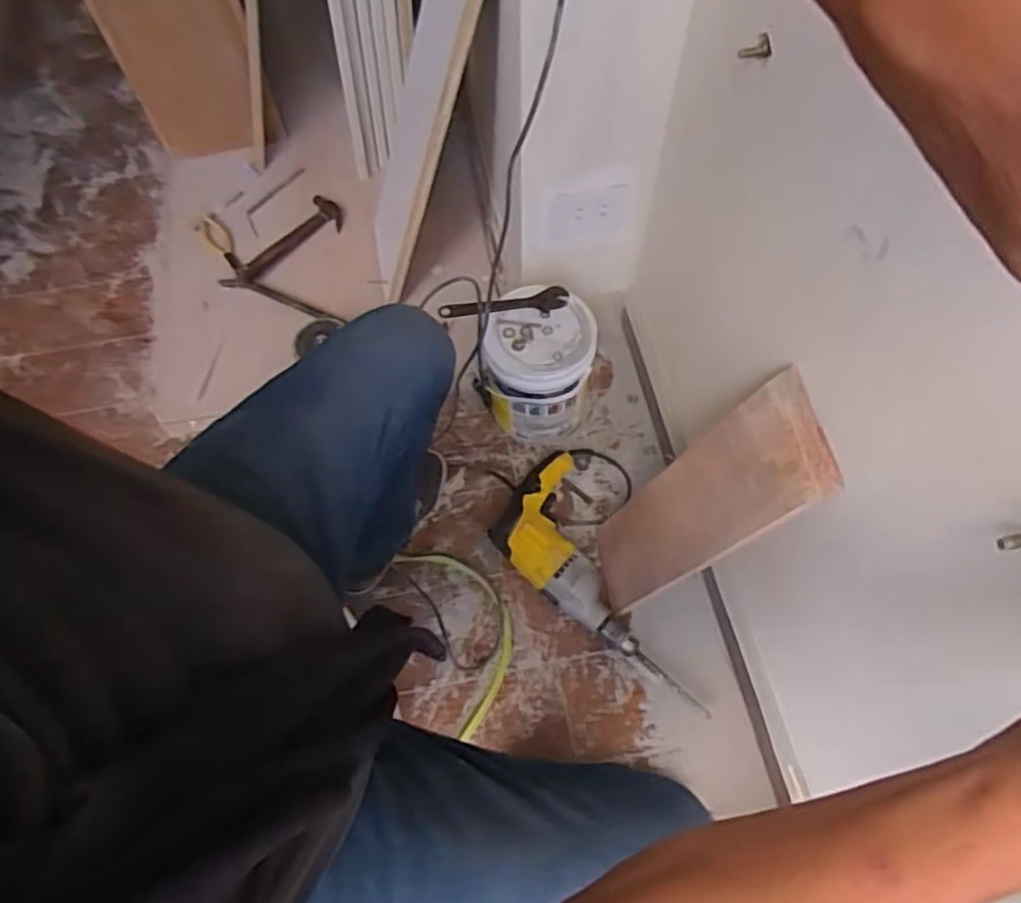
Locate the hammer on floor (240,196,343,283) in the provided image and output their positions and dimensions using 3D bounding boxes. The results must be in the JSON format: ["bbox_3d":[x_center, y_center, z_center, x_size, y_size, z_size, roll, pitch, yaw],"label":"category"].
[{"bbox_3d":[-0.417,-0.404,1.345,0.088,0.023,0.245,30,67,15],"label":"hammer on floor"}]

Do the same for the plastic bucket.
[{"bbox_3d":[0.048,-0.129,1.109,0.155,0.212,0.163,0,63,1],"label":"plastic bucket"}]

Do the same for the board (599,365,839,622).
[{"bbox_3d":[0.218,0.075,0.853,0.018,0.444,0.142,3,62,-20],"label":"board"}]

